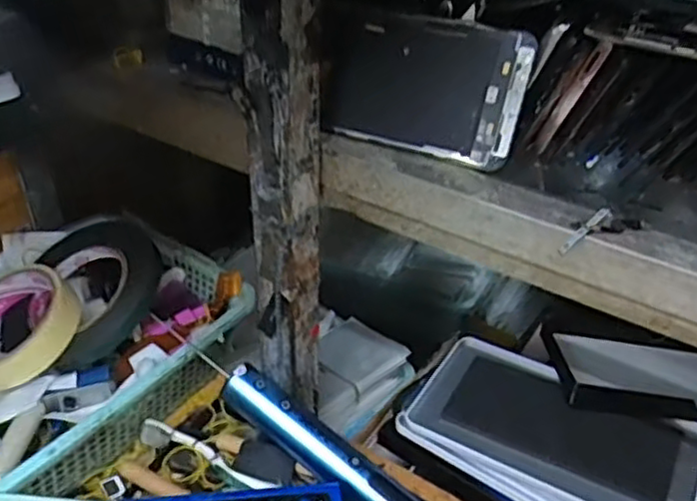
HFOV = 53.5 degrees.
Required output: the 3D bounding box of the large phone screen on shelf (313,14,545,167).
[{"bbox_3d":[0.038,-0.089,0.375,0.114,0.068,0.011,16,11,19],"label":"large phone screen on shelf"}]

